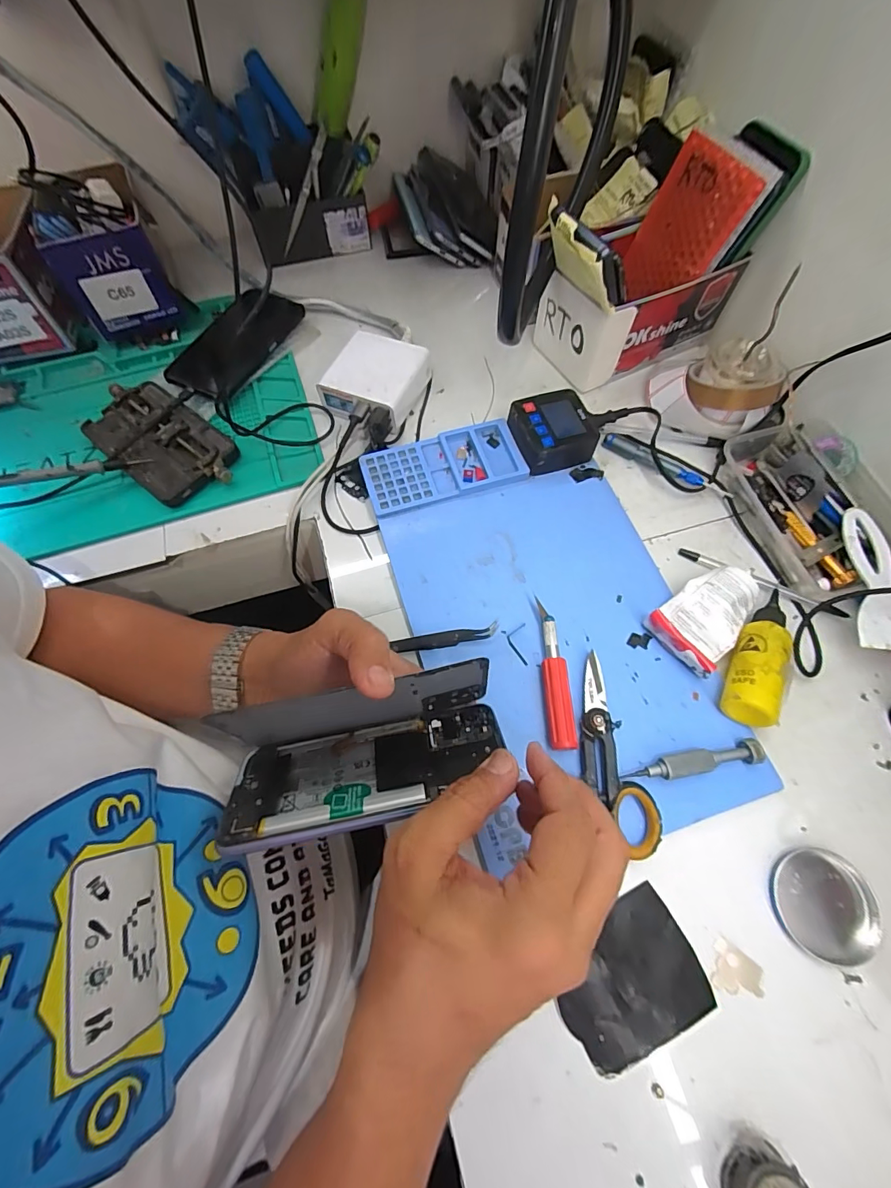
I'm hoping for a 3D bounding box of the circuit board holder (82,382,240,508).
[{"bbox_3d":[-0.284,-0.149,0.456,0.172,0.023,0.090,37,73,16],"label":"circuit board holder"}]

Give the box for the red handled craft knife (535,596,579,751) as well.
[{"bbox_3d":[0.084,0.059,0.357,0.020,0.022,0.118,-1,68,2],"label":"red handled craft knife"}]

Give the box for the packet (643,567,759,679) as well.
[{"bbox_3d":[0.215,0.017,0.372,0.094,0.029,0.058,-35,71,-12],"label":"packet"}]

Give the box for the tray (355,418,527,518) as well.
[{"bbox_3d":[-0.001,-0.121,0.443,0.151,0.014,0.069,-18,68,-5],"label":"tray"}]

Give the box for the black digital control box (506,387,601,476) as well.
[{"bbox_3d":[0.106,-0.158,0.448,0.084,0.032,0.069,-17,68,-5],"label":"black digital control box"}]

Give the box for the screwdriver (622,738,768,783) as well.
[{"bbox_3d":[0.177,0.121,0.330,0.104,0.017,0.017,-9,67,-2],"label":"screwdriver"}]

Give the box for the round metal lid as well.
[{"bbox_3d":[0.252,0.208,0.306,0.058,0.011,0.064,-4,67,1],"label":"round metal lid"}]

